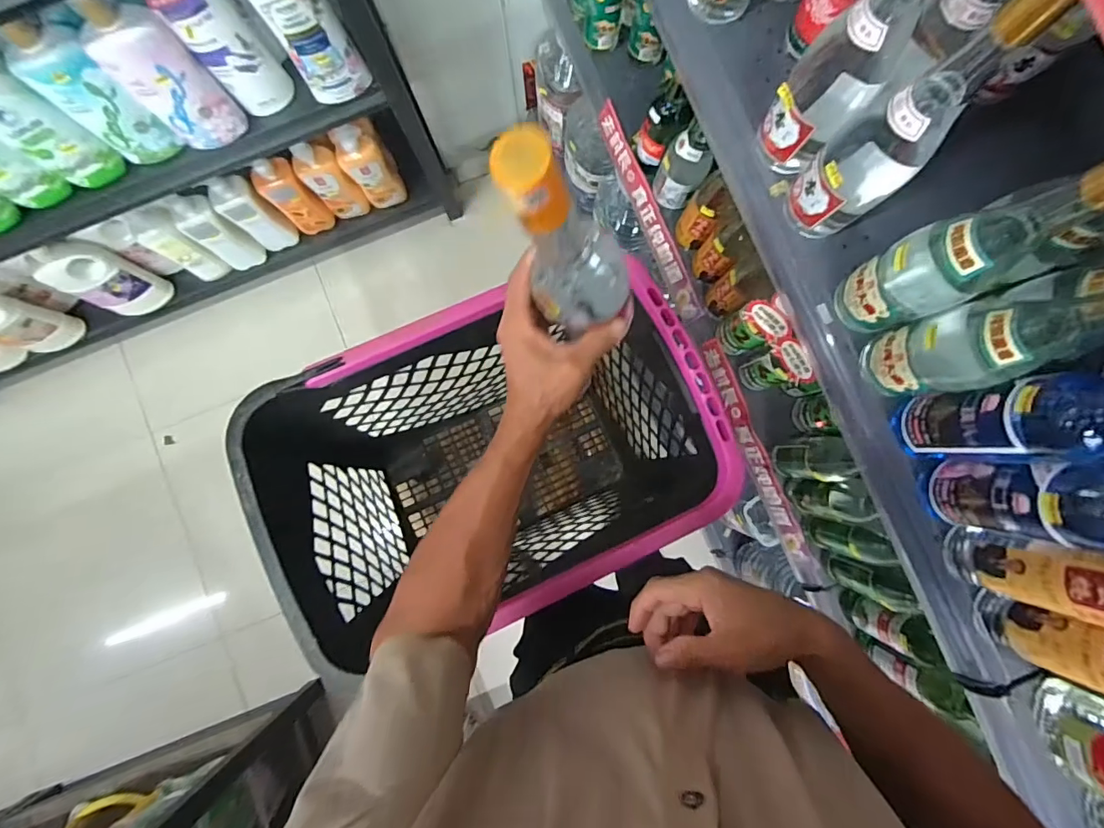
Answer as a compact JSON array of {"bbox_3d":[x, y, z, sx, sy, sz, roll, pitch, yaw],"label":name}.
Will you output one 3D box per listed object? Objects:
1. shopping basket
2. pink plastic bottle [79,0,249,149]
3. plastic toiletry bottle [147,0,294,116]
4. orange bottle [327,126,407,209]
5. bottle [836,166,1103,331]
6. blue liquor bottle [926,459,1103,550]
[{"bbox_3d":[-0.069,0.055,0.827,0.563,0.544,0.351,-19,86,0],"label":"shopping basket"},{"bbox_3d":[-0.594,-0.515,0.767,0.103,0.233,0.068,0,78,2],"label":"pink plastic bottle"},{"bbox_3d":[-0.503,-0.571,0.768,0.093,0.239,0.048,-34,86,-1],"label":"plastic toiletry bottle"},{"bbox_3d":[-0.416,-0.559,1.125,0.088,0.249,0.054,-29,86,0],"label":"orange bottle"},{"bbox_3d":[0.321,-0.127,0.387,0.073,0.205,0.063,-34,86,-1],"label":"bottle"},{"bbox_3d":[0.390,0.069,0.365,0.053,0.223,0.058,11,87,2],"label":"blue liquor bottle"}]

